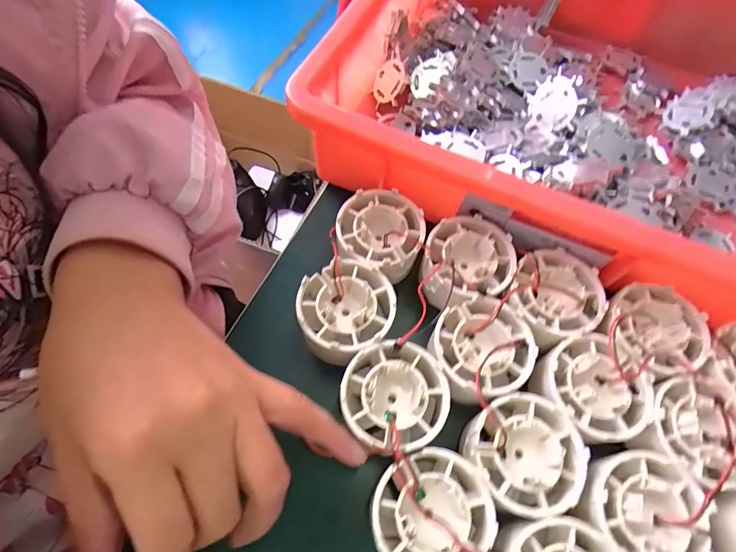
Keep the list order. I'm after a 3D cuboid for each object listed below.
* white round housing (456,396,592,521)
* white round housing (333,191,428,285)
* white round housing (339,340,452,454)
[{"bbox_3d":[0.074,0.083,0.200,0.050,0.018,0.050,2,63,-3],"label":"white round housing"},{"bbox_3d":[0.007,-0.026,0.252,0.050,0.023,0.053,19,63,6],"label":"white round housing"},{"bbox_3d":[0.013,0.059,0.208,0.049,0.018,0.050,2,63,-3],"label":"white round housing"}]

